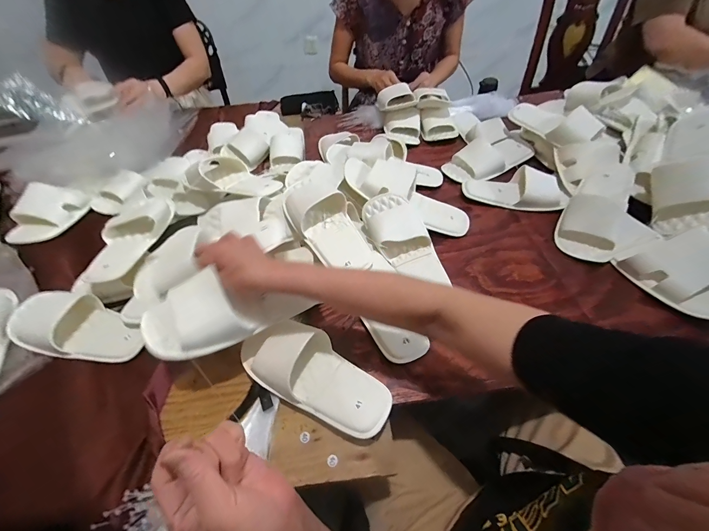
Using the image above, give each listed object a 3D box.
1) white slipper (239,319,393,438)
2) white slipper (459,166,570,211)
[{"bbox_3d":[-0.057,0.147,0.425,0.223,0.074,0.092,23,53,20],"label":"white slipper"},{"bbox_3d":[0.349,-0.172,0.666,0.209,0.054,0.087,10,50,10],"label":"white slipper"}]

